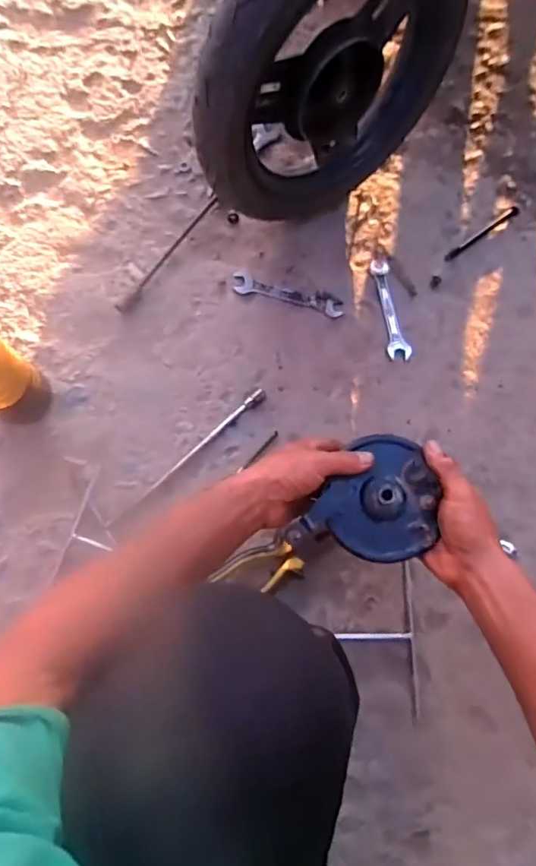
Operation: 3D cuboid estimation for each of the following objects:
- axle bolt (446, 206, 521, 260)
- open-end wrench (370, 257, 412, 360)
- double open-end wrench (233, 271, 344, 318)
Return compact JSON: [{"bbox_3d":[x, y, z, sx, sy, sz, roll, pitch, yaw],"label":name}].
[{"bbox_3d":[0.319,-0.297,0.766,0.143,0.010,0.013,-35,80,-10],"label":"axle bolt"},{"bbox_3d":[0.174,-0.180,0.733,0.031,0.005,0.161,-7,76,-3],"label":"open-end wrench"},{"bbox_3d":[0.028,-0.194,0.731,0.158,0.006,0.033,18,76,3],"label":"double open-end wrench"}]

